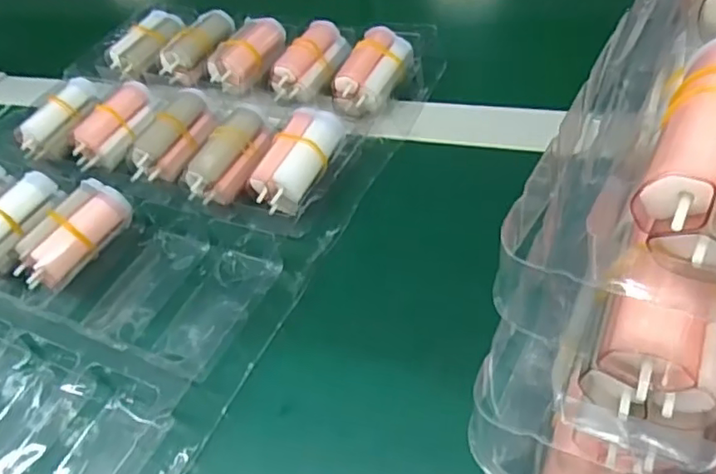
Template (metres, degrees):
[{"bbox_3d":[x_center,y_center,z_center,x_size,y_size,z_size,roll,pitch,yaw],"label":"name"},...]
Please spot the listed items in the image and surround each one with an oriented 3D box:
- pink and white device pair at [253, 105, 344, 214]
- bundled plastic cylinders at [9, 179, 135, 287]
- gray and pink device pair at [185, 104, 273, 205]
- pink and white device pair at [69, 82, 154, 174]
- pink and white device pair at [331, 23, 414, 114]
[{"bbox_3d":[-0.035,-0.047,0.358,0.033,0.019,0.067,21,69,22],"label":"pink and white device pair"},{"bbox_3d":[-0.163,-0.003,0.347,0.028,0.023,0.068,20,57,30],"label":"bundled plastic cylinders"},{"bbox_3d":[-0.077,-0.052,0.373,0.030,0.020,0.068,20,69,22],"label":"gray and pink device pair"},{"bbox_3d":[-0.167,-0.078,0.420,0.023,0.025,0.071,23,69,24],"label":"pink and white device pair"},{"bbox_3d":[0.010,-0.112,0.408,0.032,0.021,0.069,21,66,23],"label":"pink and white device pair"}]

